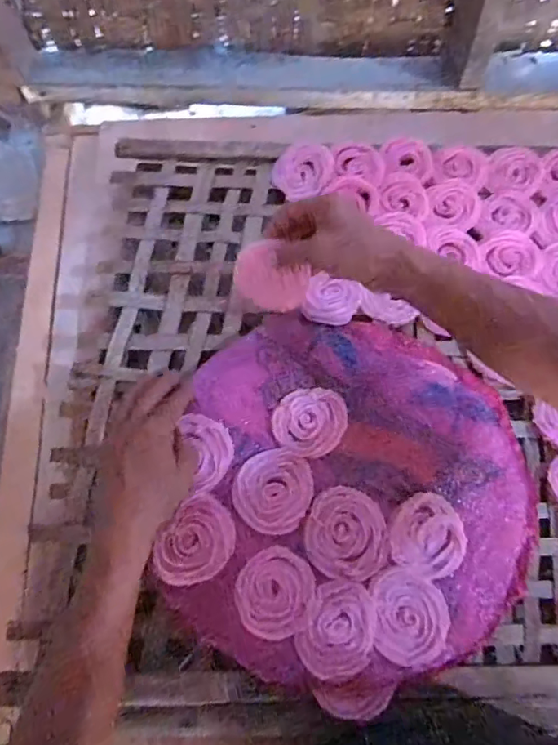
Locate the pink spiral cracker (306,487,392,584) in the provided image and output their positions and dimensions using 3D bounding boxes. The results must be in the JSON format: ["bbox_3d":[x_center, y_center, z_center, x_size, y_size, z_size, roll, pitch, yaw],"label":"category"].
[{"bbox_3d":[0.062,0.149,0.466,0.075,0.006,0.080,0,70,-1],"label":"pink spiral cracker"}]

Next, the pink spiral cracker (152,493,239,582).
[{"bbox_3d":[-0.074,0.153,0.453,0.062,0.010,0.077,34,73,10],"label":"pink spiral cracker"}]

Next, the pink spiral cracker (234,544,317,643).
[{"bbox_3d":[-0.003,0.193,0.442,0.069,0.004,0.071,0,70,-1],"label":"pink spiral cracker"}]

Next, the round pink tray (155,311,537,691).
[{"bbox_3d":[0.073,0.105,0.482,0.327,0.026,0.332,7,71,1],"label":"round pink tray"}]

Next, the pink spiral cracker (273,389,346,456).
[{"bbox_3d":[0.032,0.047,0.504,0.068,0.013,0.073,0,70,-1],"label":"pink spiral cracker"}]

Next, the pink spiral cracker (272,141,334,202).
[{"bbox_3d":[0.030,-0.247,0.612,0.074,0.013,0.068,0,70,-1],"label":"pink spiral cracker"}]

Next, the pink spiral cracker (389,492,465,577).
[{"bbox_3d":[0.140,0.151,0.471,0.068,0.004,0.071,0,70,-1],"label":"pink spiral cracker"}]

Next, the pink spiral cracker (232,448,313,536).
[{"bbox_3d":[-0.005,0.112,0.472,0.074,0.005,0.075,-9,71,-4],"label":"pink spiral cracker"}]

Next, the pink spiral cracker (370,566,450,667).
[{"bbox_3d":[0.116,0.213,0.441,0.065,0.010,0.074,1,70,-1],"label":"pink spiral cracker"}]

